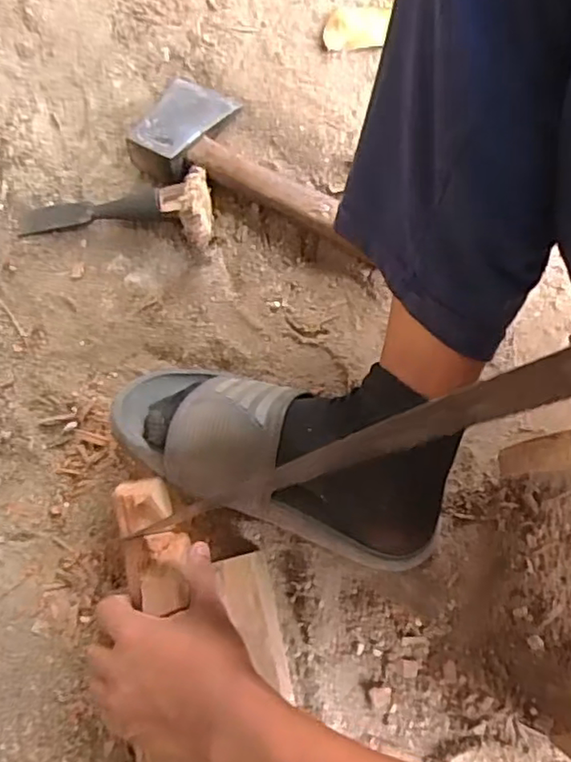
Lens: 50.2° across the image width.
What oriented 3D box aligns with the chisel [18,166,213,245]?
[{"bbox_3d":[-0.157,-0.158,0.566,0.179,0.046,0.065,-1,78,13],"label":"chisel"}]

